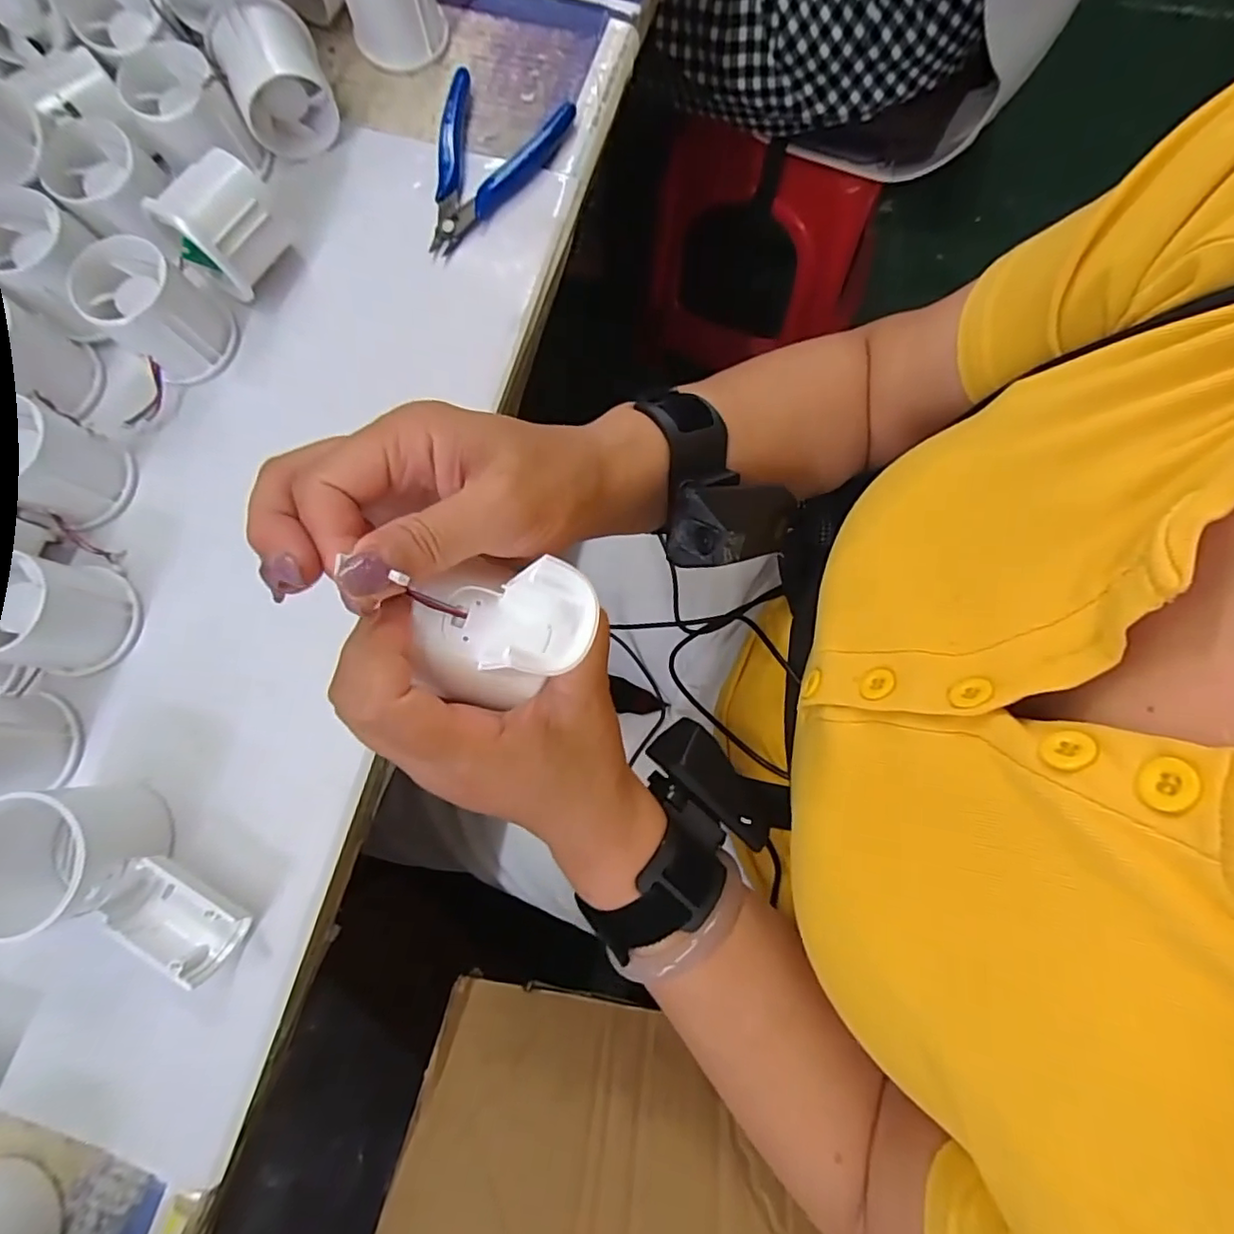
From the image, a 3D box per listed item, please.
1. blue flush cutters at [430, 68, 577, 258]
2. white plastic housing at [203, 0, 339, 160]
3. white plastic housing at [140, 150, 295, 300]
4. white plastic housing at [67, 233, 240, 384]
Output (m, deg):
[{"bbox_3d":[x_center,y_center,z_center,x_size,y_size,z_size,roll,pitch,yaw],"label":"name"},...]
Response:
[{"bbox_3d":[-0.085,-0.273,0.358,0.076,0.016,0.117,23,81,5],"label":"blue flush cutters"},{"bbox_3d":[-0.198,-0.314,0.346,0.053,0.055,0.053,-20,79,-3],"label":"white plastic housing"},{"bbox_3d":[-0.213,-0.215,0.330,0.046,0.054,0.056,40,83,8],"label":"white plastic housing"},{"bbox_3d":[-0.252,-0.169,0.325,0.053,0.045,0.054,0,79,1],"label":"white plastic housing"}]

